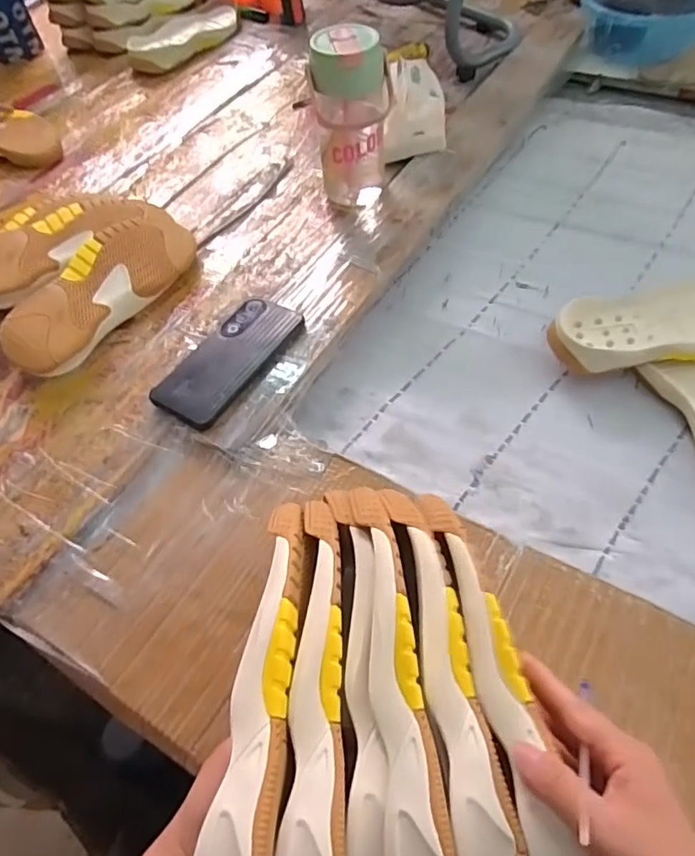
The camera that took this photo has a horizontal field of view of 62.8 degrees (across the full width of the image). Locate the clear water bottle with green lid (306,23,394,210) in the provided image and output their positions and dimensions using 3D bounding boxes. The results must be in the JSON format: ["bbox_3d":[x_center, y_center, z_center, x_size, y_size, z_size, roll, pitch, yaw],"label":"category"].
[{"bbox_3d":[0.009,-0.367,0.689,0.084,0.182,0.073,8,56,11],"label":"clear water bottle with green lid"}]

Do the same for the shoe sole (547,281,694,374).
[{"bbox_3d":[0.351,-0.116,0.610,0.270,0.042,0.110,-13,55,-4],"label":"shoe sole"}]

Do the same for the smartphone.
[{"bbox_3d":[-0.122,-0.072,0.582,0.076,0.012,0.164,28,63,20],"label":"smartphone"}]

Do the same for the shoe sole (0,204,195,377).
[{"bbox_3d":[-0.278,-0.166,0.649,0.100,0.052,0.268,27,61,21],"label":"shoe sole"}]

